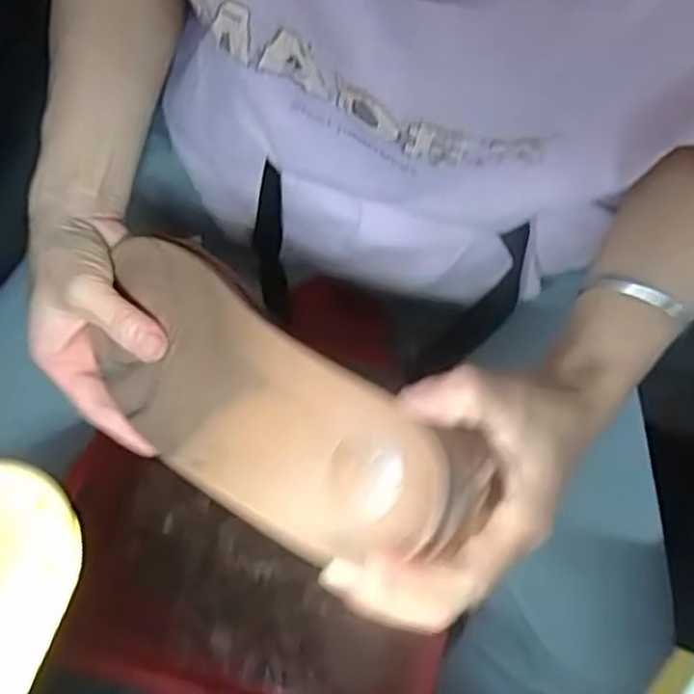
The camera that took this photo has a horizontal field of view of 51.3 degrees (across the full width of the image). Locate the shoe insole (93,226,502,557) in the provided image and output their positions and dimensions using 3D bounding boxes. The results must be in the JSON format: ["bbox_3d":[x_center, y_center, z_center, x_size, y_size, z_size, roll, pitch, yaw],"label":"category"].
[{"bbox_3d":[-0.049,0.025,0.347,0.236,0.026,0.087,34,98,37],"label":"shoe insole"}]

